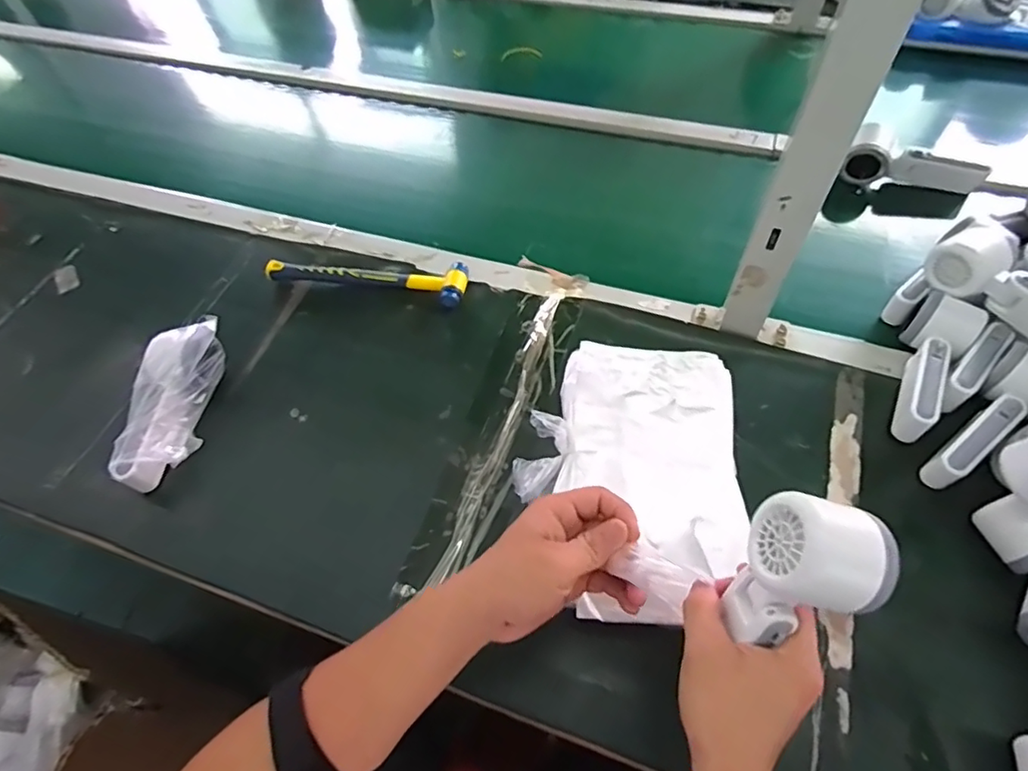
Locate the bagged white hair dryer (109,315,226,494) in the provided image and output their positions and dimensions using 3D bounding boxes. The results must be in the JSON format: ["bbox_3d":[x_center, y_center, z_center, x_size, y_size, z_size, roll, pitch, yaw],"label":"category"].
[{"bbox_3d":[-0.352,0.020,0.573,0.064,0.065,0.174,6,59,8],"label":"bagged white hair dryer"}]

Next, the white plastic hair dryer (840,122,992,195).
[{"bbox_3d":[0.506,-0.286,0.711,0.164,0.054,0.050,7,59,8],"label":"white plastic hair dryer"}]

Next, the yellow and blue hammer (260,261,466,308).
[{"bbox_3d":[-0.175,-0.131,0.674,0.240,0.026,0.059,7,59,8],"label":"yellow and blue hammer"}]

